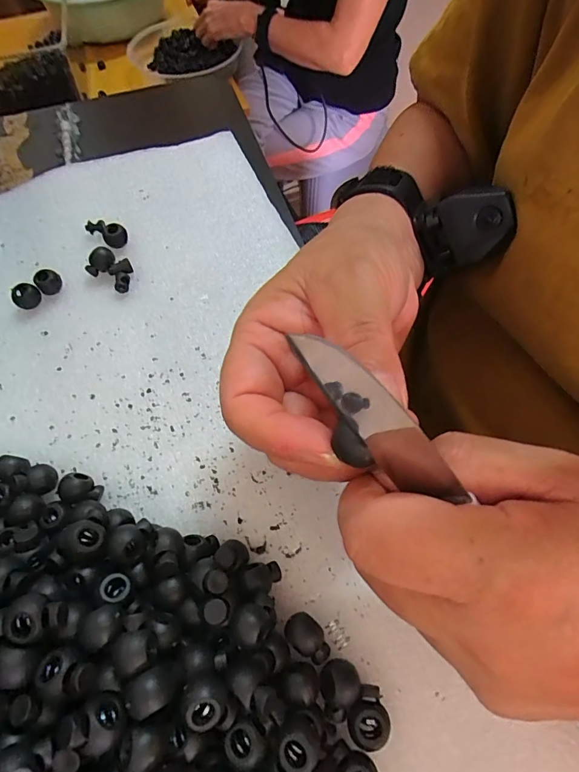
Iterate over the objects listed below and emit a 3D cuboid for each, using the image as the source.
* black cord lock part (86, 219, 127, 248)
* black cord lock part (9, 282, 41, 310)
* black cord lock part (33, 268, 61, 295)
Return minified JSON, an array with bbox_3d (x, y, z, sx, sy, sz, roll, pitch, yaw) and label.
[{"bbox_3d":[-0.125,-0.106,0.287,0.030,0.011,0.013,33,68,17],"label":"black cord lock part"},{"bbox_3d":[-0.165,-0.056,0.265,0.013,0.011,0.016,38,70,19],"label":"black cord lock part"},{"bbox_3d":[-0.152,-0.065,0.268,0.014,0.013,0.011,-28,66,-12],"label":"black cord lock part"}]

